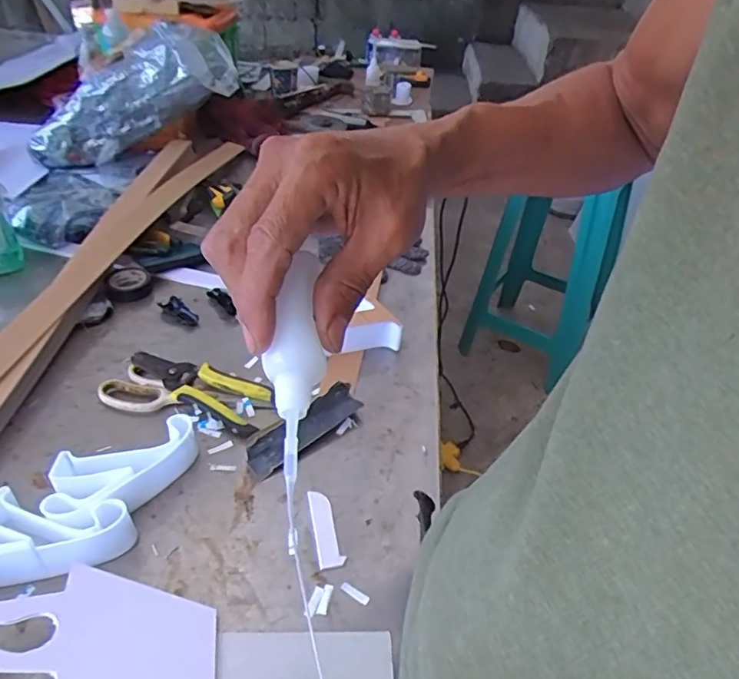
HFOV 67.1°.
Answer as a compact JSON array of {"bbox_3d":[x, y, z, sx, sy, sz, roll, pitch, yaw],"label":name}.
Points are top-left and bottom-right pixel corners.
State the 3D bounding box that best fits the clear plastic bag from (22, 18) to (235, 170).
[{"bbox_3d":[-0.441,-0.441,1.026,0.394,0.152,0.136,-35,48,-4],"label":"clear plastic bag"}]

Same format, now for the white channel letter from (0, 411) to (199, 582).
[{"bbox_3d":[-0.246,0.139,0.486,0.104,0.042,0.199,22,42,20],"label":"white channel letter"}]

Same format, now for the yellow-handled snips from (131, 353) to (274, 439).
[{"bbox_3d":[-0.187,0.054,0.609,0.164,0.024,0.059,17,40,15],"label":"yellow-handled snips"}]

